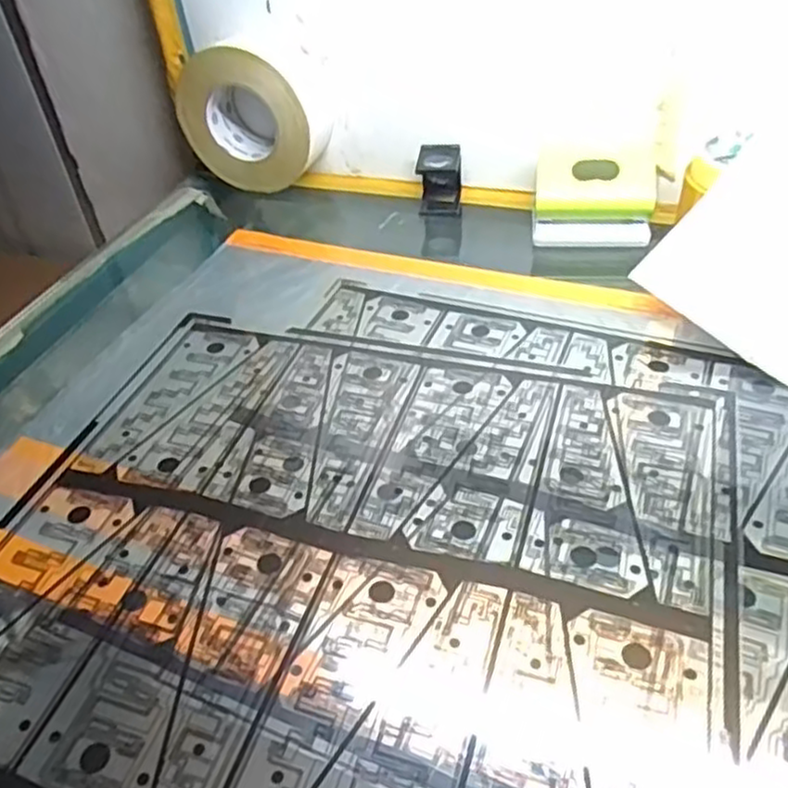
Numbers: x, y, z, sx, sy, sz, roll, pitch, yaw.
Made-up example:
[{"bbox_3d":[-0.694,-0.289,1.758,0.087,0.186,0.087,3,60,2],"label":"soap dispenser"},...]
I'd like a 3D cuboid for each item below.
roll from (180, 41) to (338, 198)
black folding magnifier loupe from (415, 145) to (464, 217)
[{"bbox_3d":[-0.138,-0.270,0.703,0.143,0.127,0.051,5,43,13],"label":"roll"},{"bbox_3d":[0.045,-0.203,0.687,0.042,0.061,0.039,-1,42,6],"label":"black folding magnifier loupe"}]

